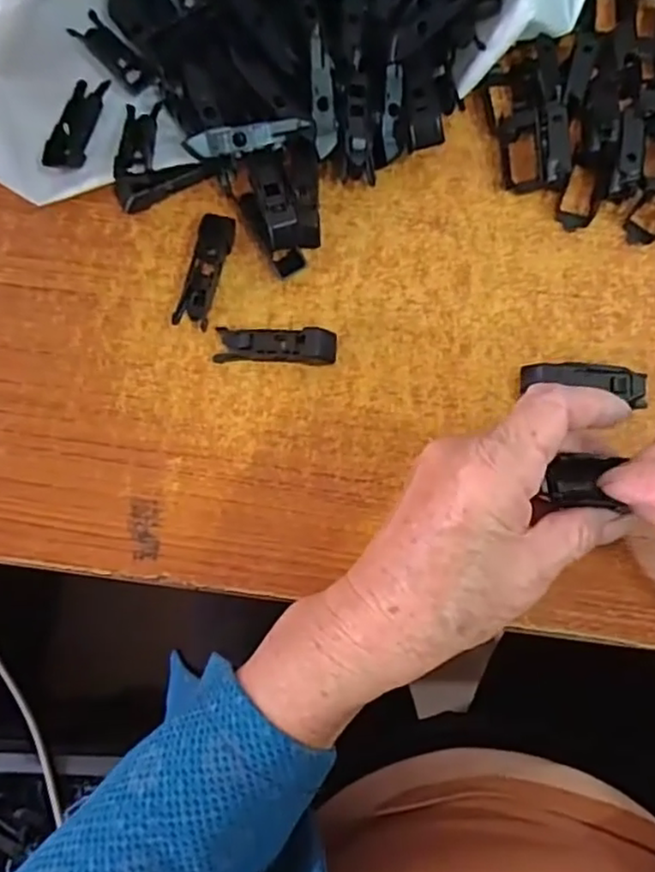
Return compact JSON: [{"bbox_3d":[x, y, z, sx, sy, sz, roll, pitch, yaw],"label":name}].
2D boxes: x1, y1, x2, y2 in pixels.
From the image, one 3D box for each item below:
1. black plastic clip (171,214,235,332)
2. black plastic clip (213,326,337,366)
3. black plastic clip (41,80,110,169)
[{"bbox_3d":[-0.069,-0.095,0.370,0.019,0.011,0.067,14,82,4],"label":"black plastic clip"},{"bbox_3d":[-0.029,-0.051,0.363,0.067,0.014,0.020,3,81,2],"label":"black plastic clip"},{"bbox_3d":[-0.150,-0.187,0.388,0.021,0.010,0.064,19,69,-16],"label":"black plastic clip"}]

